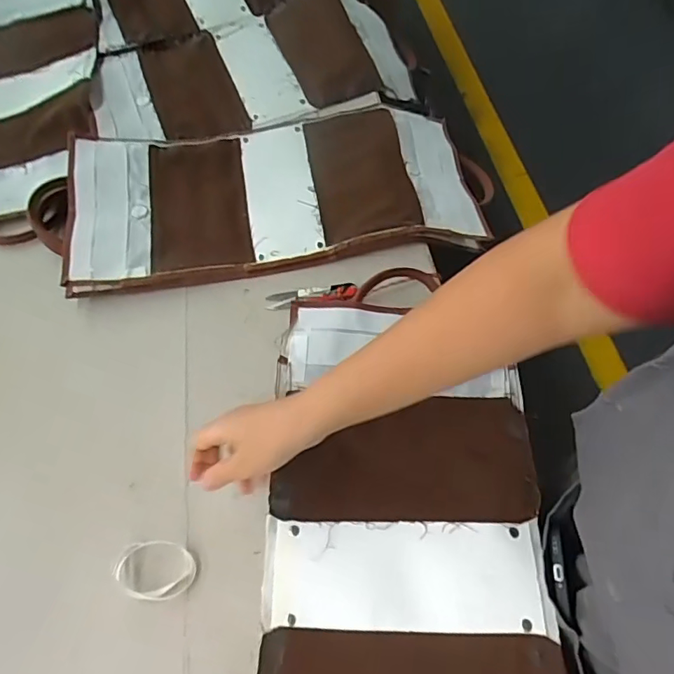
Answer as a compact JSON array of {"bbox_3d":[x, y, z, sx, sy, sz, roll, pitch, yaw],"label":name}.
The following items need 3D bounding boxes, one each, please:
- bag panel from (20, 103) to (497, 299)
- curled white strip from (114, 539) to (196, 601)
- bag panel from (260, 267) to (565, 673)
[{"bbox_3d":[-0.081,-0.188,0.664,0.554,0.039,0.226,-10,62,-3],"label":"bag panel"},{"bbox_3d":[-0.165,0.210,0.472,0.069,0.013,0.049,11,63,8],"label":"curled white strip"},{"bbox_3d":[0.062,0.210,0.436,0.246,0.065,0.516,2,64,1],"label":"bag panel"}]

